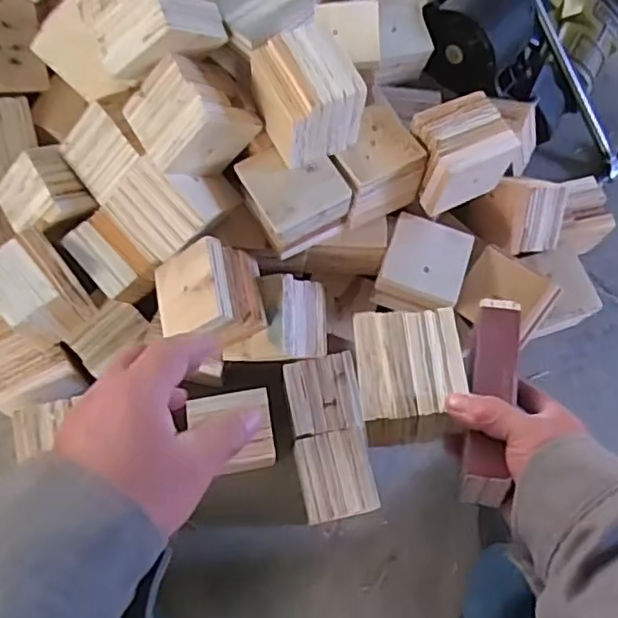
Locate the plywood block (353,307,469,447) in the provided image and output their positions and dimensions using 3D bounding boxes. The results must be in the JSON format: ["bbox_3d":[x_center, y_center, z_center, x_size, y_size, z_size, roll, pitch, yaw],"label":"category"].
[{"bbox_3d":[0.076,0.055,0.519,0.078,0.075,0.093,-3,69,-4],"label":"plywood block"}]

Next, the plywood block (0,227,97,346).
[{"bbox_3d":[-0.309,-0.018,0.737,0.081,0.105,0.097,-40,77,-16],"label":"plywood block"}]

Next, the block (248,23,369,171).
[{"bbox_3d":[-0.005,-0.221,0.663,0.083,0.095,0.106,-26,74,-13],"label":"block"}]

